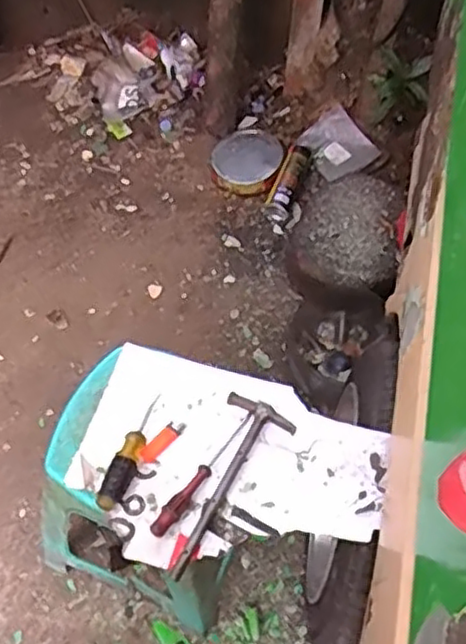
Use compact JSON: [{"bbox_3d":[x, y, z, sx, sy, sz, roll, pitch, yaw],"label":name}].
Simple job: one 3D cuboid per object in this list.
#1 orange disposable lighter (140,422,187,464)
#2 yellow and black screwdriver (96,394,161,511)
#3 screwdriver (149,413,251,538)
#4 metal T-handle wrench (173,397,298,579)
[{"bbox_3d":[-0.096,0.162,0.933,0.022,0.010,0.072,38,66,15],"label":"orange disposable lighter"},{"bbox_3d":[-0.135,0.173,0.912,0.032,0.029,0.166,19,58,11],"label":"yellow and black screwdriver"},{"bbox_3d":[-0.038,0.198,0.902,0.023,0.026,0.201,32,61,18],"label":"screwdriver"},{"bbox_3d":[-0.001,0.220,0.897,0.095,0.017,0.255,19,58,11],"label":"metal T-handle wrench"}]

